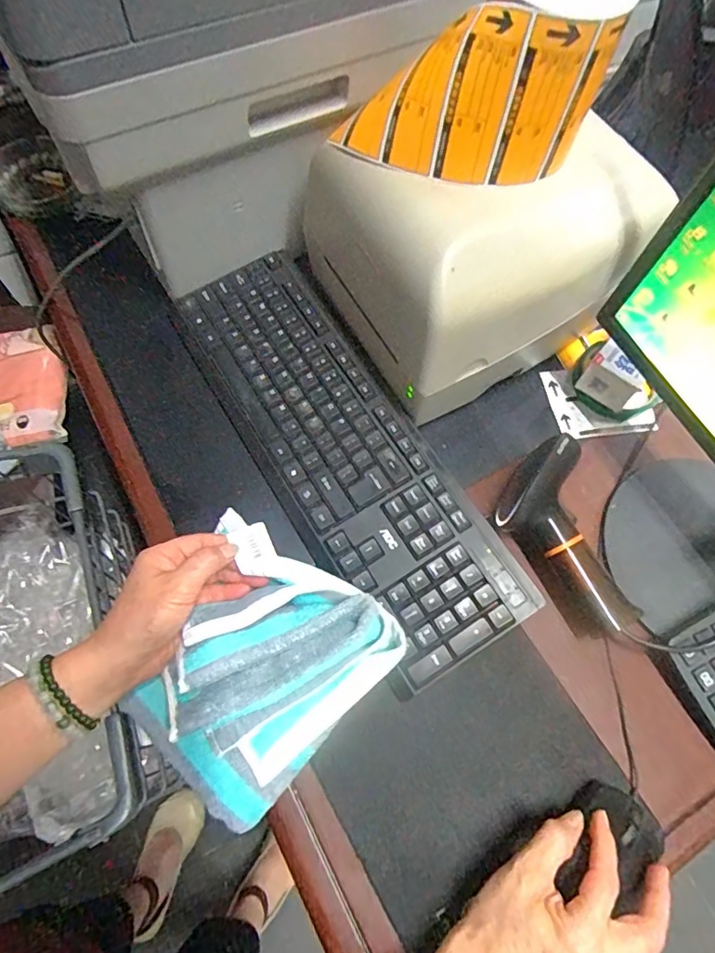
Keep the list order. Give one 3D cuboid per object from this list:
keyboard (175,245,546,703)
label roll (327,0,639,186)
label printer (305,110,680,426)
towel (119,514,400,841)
[{"bbox_3d":[-0.021,-0.029,0.482,0.137,0.036,0.426,-29,71,-14],"label":"keyboard"},{"bbox_3d":[0.073,-0.257,0.340,0.160,0.105,0.079,-7,67,-6],"label":"label roll"},{"bbox_3d":[0.102,-0.203,0.457,0.224,0.158,0.196,-25,71,-13],"label":"label printer"},{"bbox_3d":[-0.074,0.129,0.375,0.149,0.051,0.168,41,71,13],"label":"towel"}]

